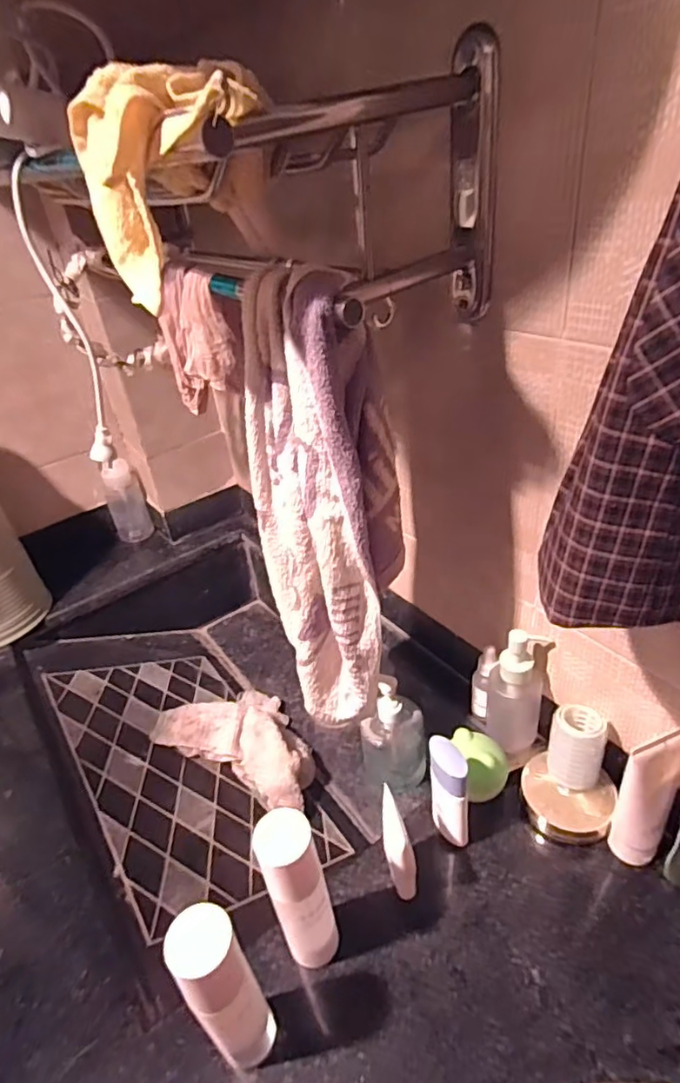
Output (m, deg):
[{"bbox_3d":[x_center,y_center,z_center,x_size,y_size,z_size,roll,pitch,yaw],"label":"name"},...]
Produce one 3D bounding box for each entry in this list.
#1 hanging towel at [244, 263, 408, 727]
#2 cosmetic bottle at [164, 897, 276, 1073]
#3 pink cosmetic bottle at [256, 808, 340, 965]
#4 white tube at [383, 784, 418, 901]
[{"bbox_3d":[-0.007,-0.010,0.499,0.115,0.396,0.105,-17,36,-14],"label":"hanging towel"},{"bbox_3d":[-0.077,0.308,0.391,0.039,0.171,0.041,-5,35,4],"label":"cosmetic bottle"},{"bbox_3d":[-0.031,0.270,0.435,0.044,0.168,0.043,-20,36,-17],"label":"pink cosmetic bottle"},{"bbox_3d":[0.051,0.263,0.496,0.024,0.094,0.052,-8,34,-1],"label":"white tube"}]

